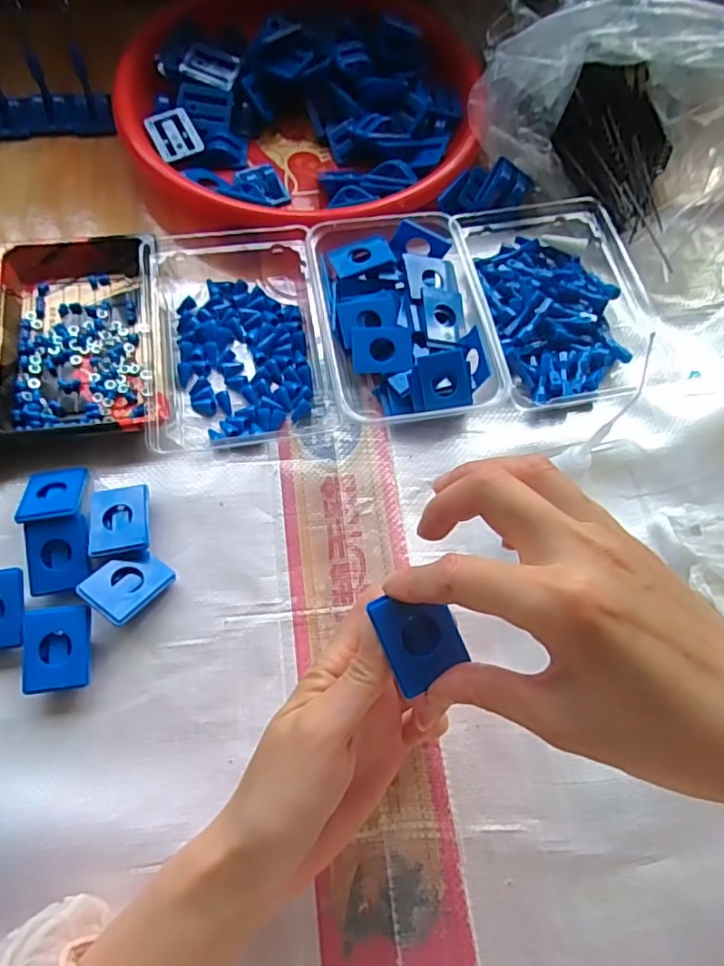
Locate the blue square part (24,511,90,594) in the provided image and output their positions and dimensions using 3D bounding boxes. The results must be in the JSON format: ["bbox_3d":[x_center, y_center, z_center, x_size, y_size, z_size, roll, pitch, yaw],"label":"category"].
[{"bbox_3d":[-0.178,0.042,0.349,0.034,0.004,0.042,-9,89,-10],"label":"blue square part"}]

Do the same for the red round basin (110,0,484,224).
[{"bbox_3d":[-0.052,-0.323,0.496,0.289,0.053,0.281,2,66,-2],"label":"red round basin"}]

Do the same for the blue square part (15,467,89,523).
[{"bbox_3d":[-0.186,0.006,0.360,0.034,0.004,0.043,-6,43,-9],"label":"blue square part"}]

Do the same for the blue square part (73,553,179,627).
[{"bbox_3d":[-0.135,0.058,0.344,0.035,0.005,0.045,39,51,7],"label":"blue square part"}]

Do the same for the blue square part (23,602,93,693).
[{"bbox_3d":[-0.168,0.093,0.333,0.035,0.016,0.044,-6,66,-5],"label":"blue square part"}]

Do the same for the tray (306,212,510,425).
[{"bbox_3d":[0.027,-0.113,0.416,0.107,0.036,0.156,-10,67,-7],"label":"tray"}]

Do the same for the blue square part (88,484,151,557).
[{"bbox_3d":[-0.145,0.023,0.362,0.033,0.017,0.046,-3,66,-4],"label":"blue square part"}]

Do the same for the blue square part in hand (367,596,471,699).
[{"bbox_3d":[0.025,0.066,0.258,0.032,0.004,0.040,-24,88,-10],"label":"blue square part in hand"}]

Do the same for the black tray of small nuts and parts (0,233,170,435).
[{"bbox_3d":[-0.192,-0.102,0.408,0.107,0.028,0.161,-8,67,-6],"label":"black tray of small nuts and parts"}]

